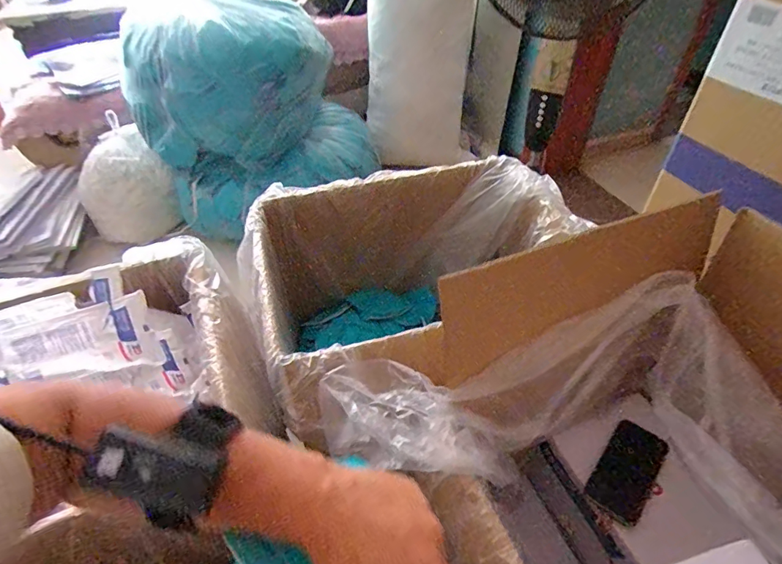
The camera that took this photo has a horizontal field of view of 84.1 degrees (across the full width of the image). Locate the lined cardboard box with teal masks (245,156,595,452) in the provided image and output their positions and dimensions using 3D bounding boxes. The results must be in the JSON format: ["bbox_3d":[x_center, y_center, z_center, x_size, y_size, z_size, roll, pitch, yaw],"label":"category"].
[{"bbox_3d":[0.058,0.043,0.888,0.627,0.324,0.509,-11,45,-8],"label":"lined cardboard box with teal masks"}]

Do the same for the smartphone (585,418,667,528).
[{"bbox_3d":[0.366,0.292,0.671,0.075,0.009,0.148,29,64,29],"label":"smartphone"}]

